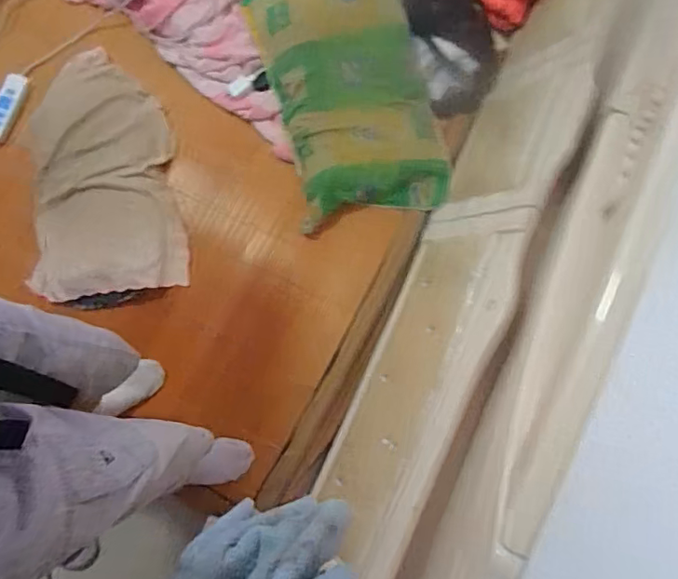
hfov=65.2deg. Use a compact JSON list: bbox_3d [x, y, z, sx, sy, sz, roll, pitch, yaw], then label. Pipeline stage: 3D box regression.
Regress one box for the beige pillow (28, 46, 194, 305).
[{"bbox_3d":[-0.577,-0.319,1.307,0.348,0.096,0.589,-7,79,-2],"label":"beige pillow"}]

